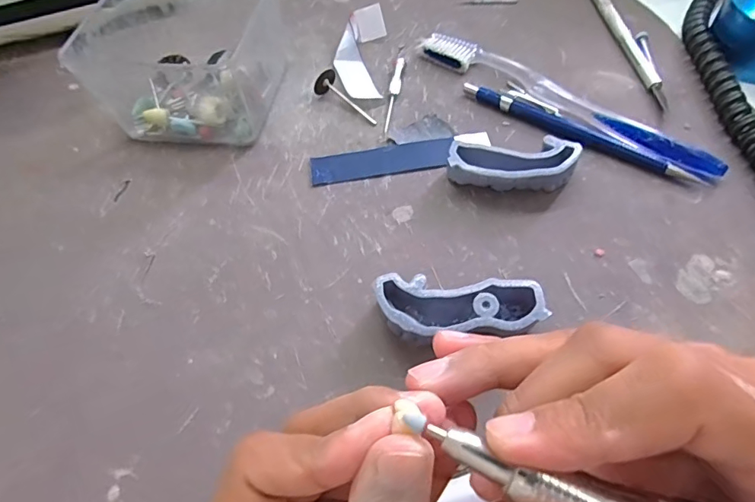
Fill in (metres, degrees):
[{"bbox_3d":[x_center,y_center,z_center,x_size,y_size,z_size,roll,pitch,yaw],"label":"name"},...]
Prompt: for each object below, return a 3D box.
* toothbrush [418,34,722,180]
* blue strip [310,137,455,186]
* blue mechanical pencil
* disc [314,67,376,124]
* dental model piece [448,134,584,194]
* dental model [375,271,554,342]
[{"bbox_3d":[0.106,-0.091,0.287,0.187,0.011,0.022,35,67,23],"label":"toothbrush"},{"bbox_3d":[0.002,-0.052,0.276,0.080,0.004,0.020,-9,58,-1],"label":"blue strip"},{"bbox_3d":[0.111,-0.069,0.274,0.138,0.010,0.012,31,65,22],"label":"blue mechanical pencil"},{"bbox_3d":[-0.021,-0.091,0.297,0.016,0.015,0.044,-34,61,-15],"label":"disc"},{"bbox_3d":[0.070,-0.042,0.254,0.064,0.021,0.026,-5,58,2],"label":"dental model piece"},{"bbox_3d":[0.035,0.027,0.212,0.067,0.023,0.028,-5,58,2],"label":"dental model"}]

